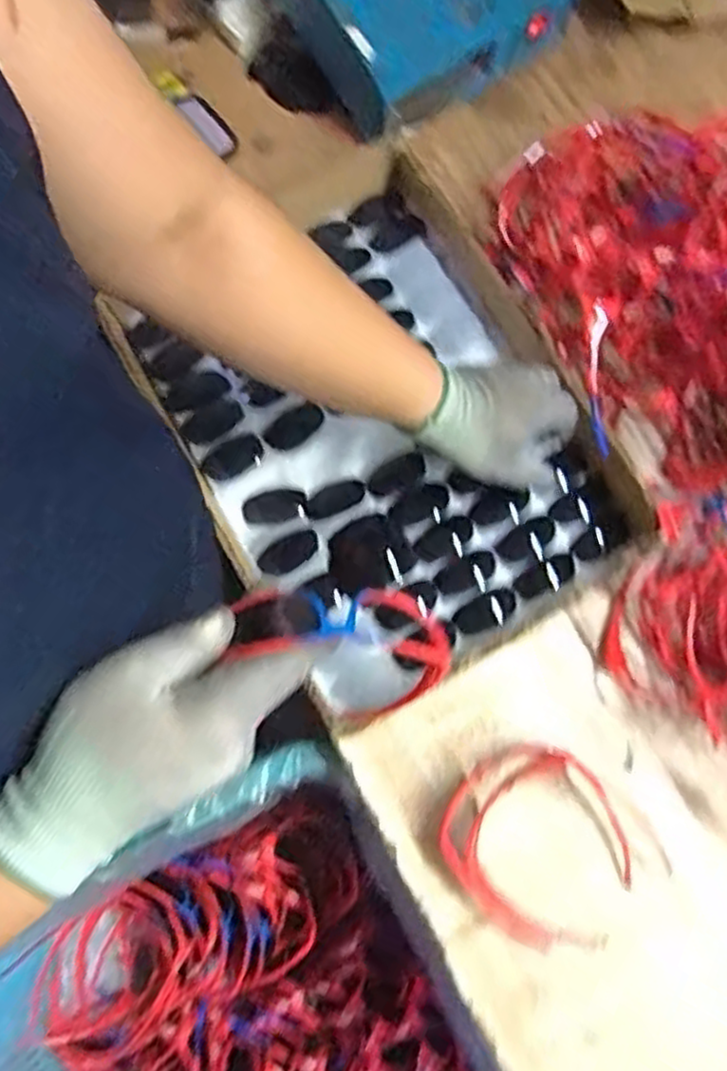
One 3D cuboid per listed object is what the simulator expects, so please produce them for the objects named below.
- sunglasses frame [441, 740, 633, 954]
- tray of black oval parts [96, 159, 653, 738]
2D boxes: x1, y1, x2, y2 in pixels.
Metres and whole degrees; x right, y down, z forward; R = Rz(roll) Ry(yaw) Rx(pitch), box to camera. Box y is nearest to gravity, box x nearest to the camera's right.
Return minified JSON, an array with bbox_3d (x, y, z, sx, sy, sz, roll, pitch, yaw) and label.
[{"bbox_3d":[0.140,0.245,0.592,0.131,0.014,0.151,-43,80,-7],"label":"sunglasses frame"},{"bbox_3d":[0.007,-0.084,0.653,0.304,0.055,0.407,-29,78,-5],"label":"tray of black oval parts"}]

